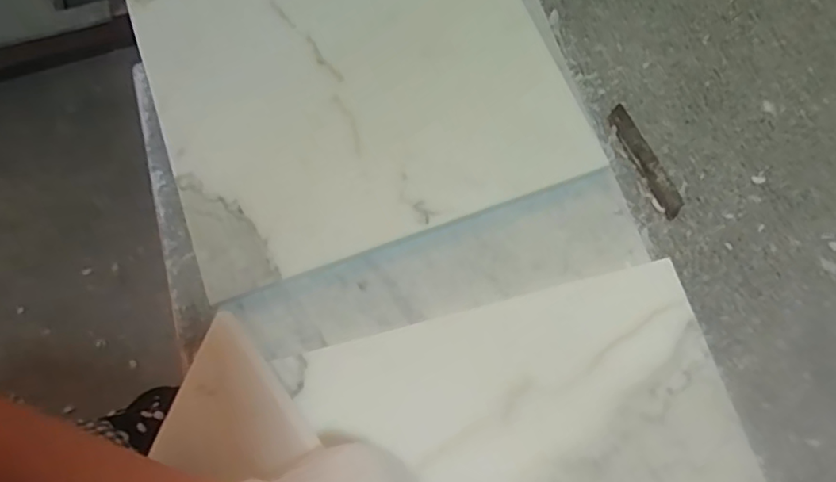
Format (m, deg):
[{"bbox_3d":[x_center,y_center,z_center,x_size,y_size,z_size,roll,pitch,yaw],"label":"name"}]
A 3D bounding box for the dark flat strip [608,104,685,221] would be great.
[{"bbox_3d":[0.177,-0.063,0.448,0.019,0.004,0.097,-23,74,-9],"label":"dark flat strip"}]

